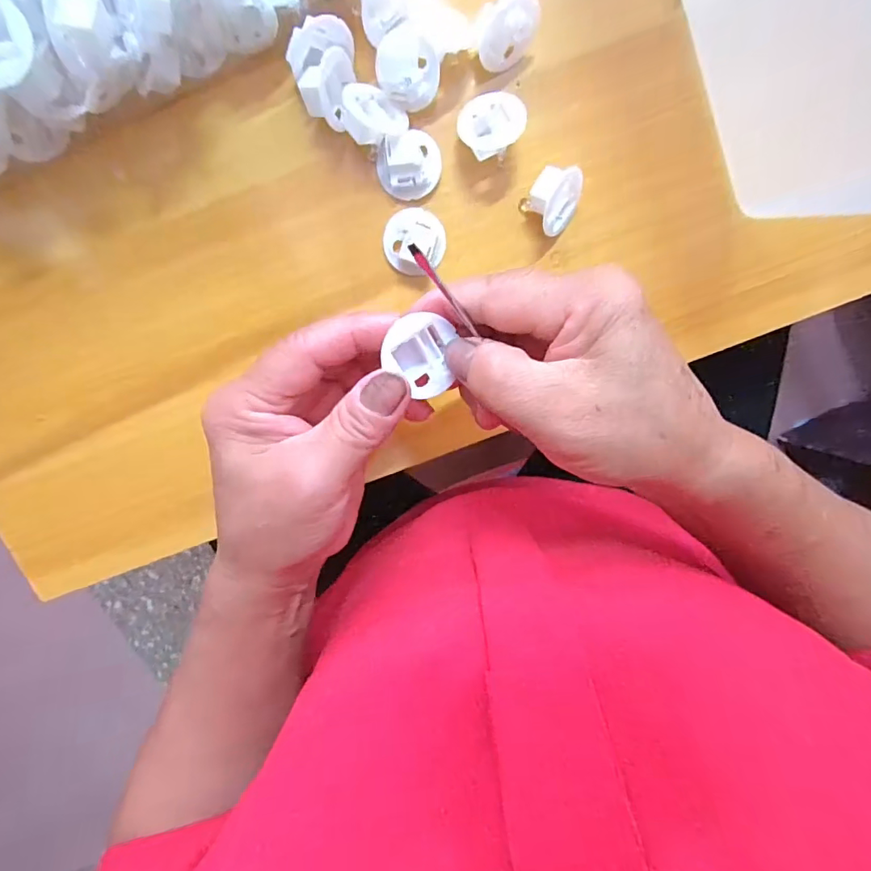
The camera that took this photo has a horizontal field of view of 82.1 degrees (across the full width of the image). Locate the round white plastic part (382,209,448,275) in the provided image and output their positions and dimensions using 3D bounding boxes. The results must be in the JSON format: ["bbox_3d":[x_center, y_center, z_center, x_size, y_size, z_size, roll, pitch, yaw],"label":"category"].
[{"bbox_3d":[-0.011,-0.103,0.265,0.032,0.017,0.032,0,101,-3],"label":"round white plastic part"}]

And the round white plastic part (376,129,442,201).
[{"bbox_3d":[-0.013,-0.138,0.257,0.032,0.019,0.028,-25,101,2],"label":"round white plastic part"}]

